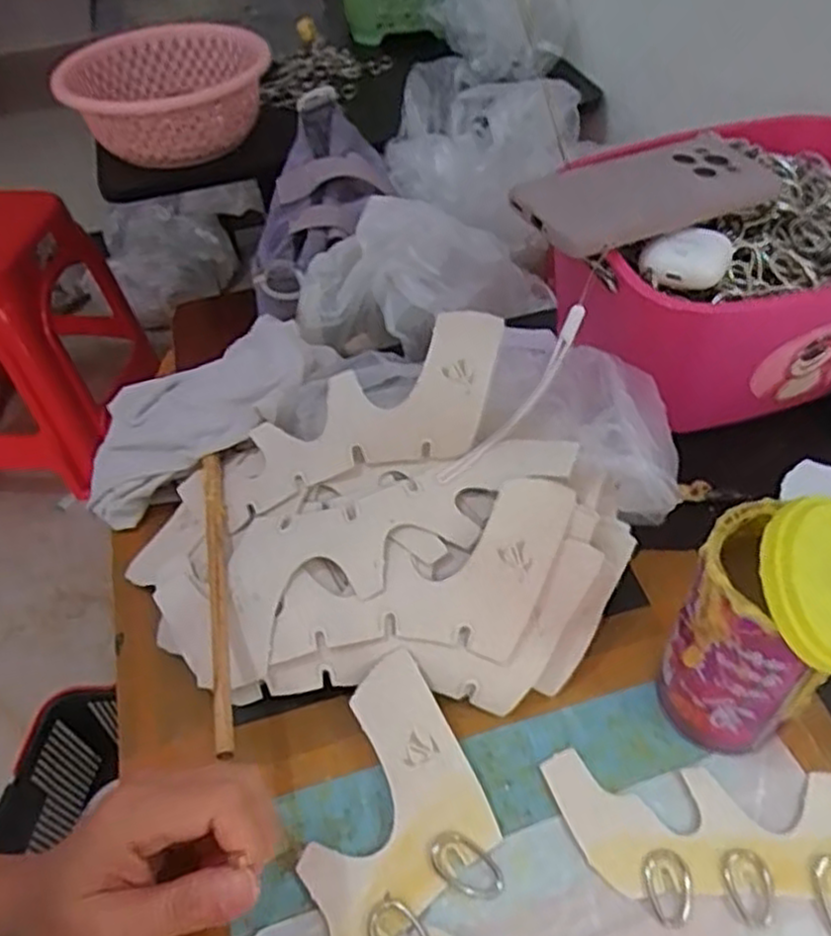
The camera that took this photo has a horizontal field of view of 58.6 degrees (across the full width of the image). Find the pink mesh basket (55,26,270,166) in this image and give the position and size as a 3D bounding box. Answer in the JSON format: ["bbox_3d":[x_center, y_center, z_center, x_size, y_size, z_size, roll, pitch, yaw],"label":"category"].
[{"bbox_3d":[-0.278,-0.424,0.837,0.213,0.103,0.256,-15,49,-9],"label":"pink mesh basket"}]

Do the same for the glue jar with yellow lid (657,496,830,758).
[{"bbox_3d":[0.153,0.074,0.325,0.068,0.149,0.056,27,56,25],"label":"glue jar with yellow lid"}]

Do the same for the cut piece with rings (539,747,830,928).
[{"bbox_3d":[0.176,0.174,0.329,0.219,0.007,0.087,0,49,4],"label":"cut piece with rings"}]

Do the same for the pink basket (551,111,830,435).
[{"bbox_3d":[0.227,-0.143,0.517,0.300,0.115,0.188,-18,50,-11],"label":"pink basket"}]

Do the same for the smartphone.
[{"bbox_3d":[0.146,-0.173,0.458,0.161,0.014,0.079,-20,54,-15],"label":"smartphone"}]

